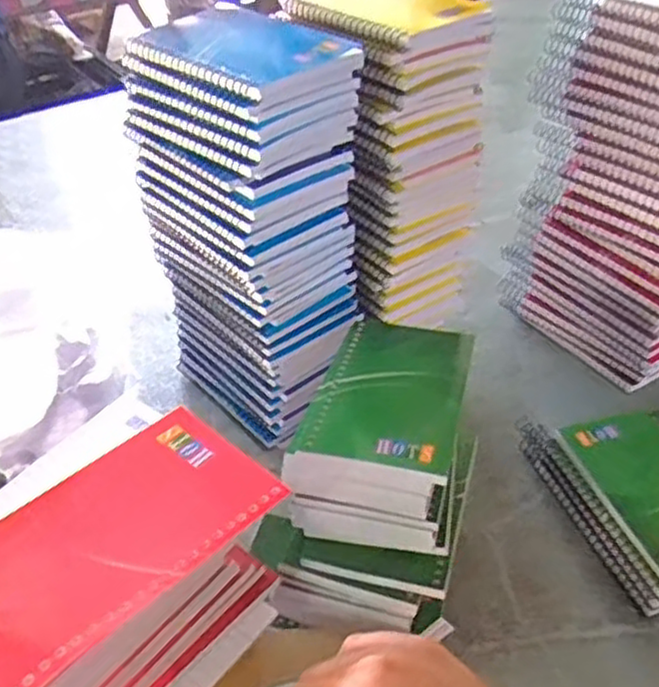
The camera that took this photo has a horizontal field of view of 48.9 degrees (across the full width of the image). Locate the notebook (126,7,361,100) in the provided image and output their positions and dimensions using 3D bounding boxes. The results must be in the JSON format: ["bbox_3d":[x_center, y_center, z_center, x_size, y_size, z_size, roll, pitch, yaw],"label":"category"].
[{"bbox_3d":[-0.053,-0.174,0.429,0.126,0.015,0.077,31,57,27],"label":"notebook"}]

